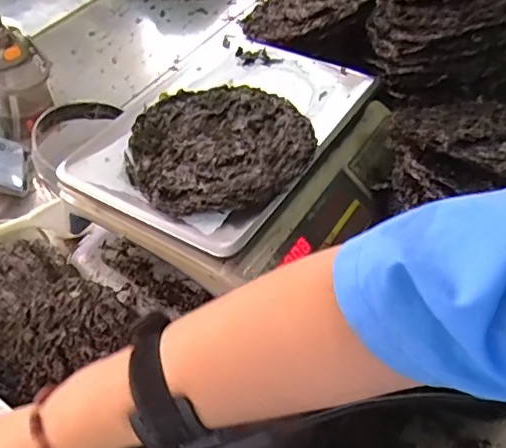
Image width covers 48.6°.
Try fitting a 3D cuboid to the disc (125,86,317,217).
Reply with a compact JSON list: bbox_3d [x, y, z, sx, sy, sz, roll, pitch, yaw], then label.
[{"bbox_3d":[-0.033,-0.085,0.592,0.185,0.024,0.193,-2,48,2],"label":"disc"}]

